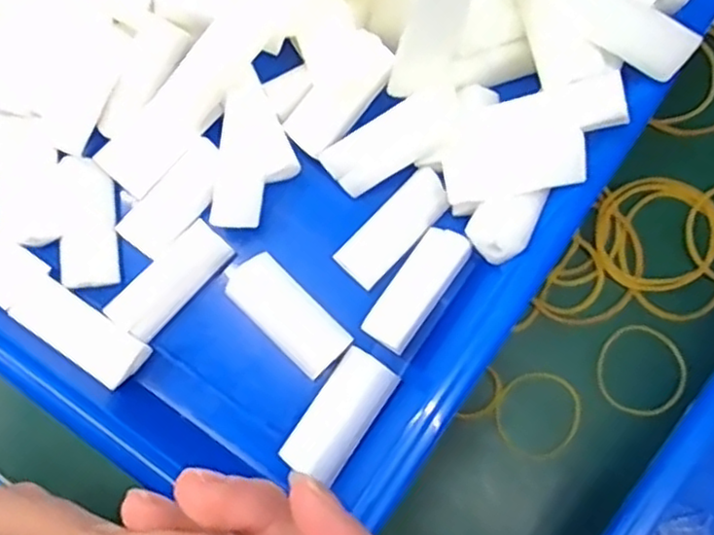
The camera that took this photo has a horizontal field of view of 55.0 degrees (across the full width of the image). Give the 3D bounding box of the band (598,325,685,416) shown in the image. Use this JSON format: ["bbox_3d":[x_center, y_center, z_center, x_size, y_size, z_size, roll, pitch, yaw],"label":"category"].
[{"bbox_3d":[0.104,0.038,0.251,0.030,0.005,0.032,0,78,0],"label":"band"}]

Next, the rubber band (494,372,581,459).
[{"bbox_3d":[0.065,0.052,0.246,0.029,0.004,0.031,0,78,0],"label":"rubber band"}]

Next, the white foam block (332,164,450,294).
[{"bbox_3d":[0.014,-0.014,0.245,0.017,0.010,0.045,44,82,8],"label":"white foam block"}]

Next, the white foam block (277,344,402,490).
[{"bbox_3d":[-0.006,0.050,0.233,0.021,0.010,0.044,34,81,7],"label":"white foam block"}]

